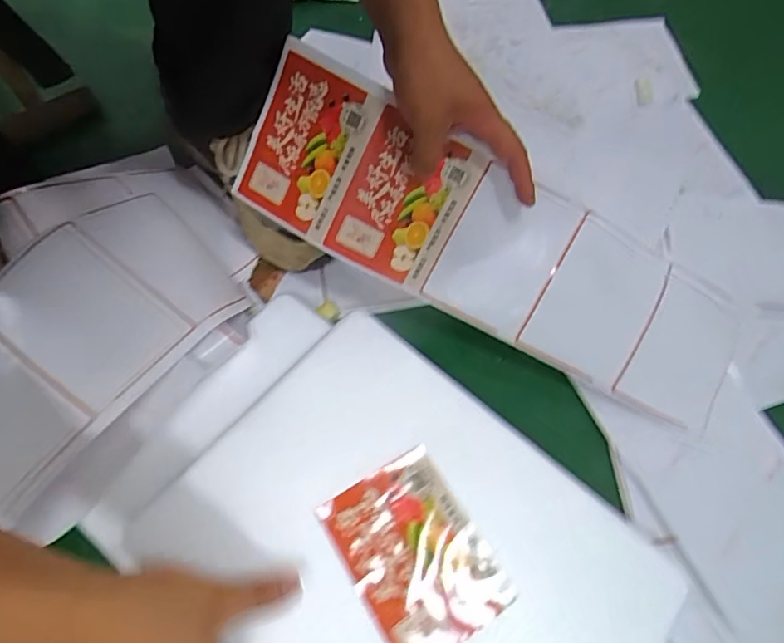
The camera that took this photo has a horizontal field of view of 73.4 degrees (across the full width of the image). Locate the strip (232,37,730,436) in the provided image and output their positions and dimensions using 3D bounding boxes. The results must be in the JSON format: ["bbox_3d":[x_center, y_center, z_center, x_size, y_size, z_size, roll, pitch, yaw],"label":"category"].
[{"bbox_3d":[0.096,-0.063,0.472,0.480,0.052,0.151,27,104,-6],"label":"strip"}]

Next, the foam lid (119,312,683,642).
[{"bbox_3d":[0.015,0.172,0.384,0.338,0.027,0.246,37,67,16],"label":"foam lid"}]

